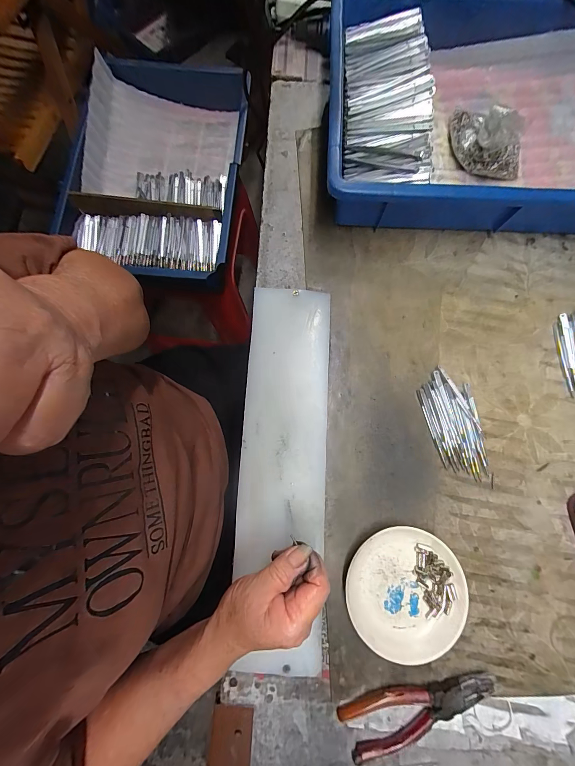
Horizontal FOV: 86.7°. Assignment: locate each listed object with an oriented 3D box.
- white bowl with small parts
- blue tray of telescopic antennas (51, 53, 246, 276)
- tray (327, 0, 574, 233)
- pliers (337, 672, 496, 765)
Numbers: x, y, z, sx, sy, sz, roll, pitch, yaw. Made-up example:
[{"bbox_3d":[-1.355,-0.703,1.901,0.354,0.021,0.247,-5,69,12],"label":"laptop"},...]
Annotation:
[{"bbox_3d":[0.120,0.210,0.309,0.117,0.022,0.111,0,79,1],"label":"white bowl with small parts"},{"bbox_3d":[-0.222,-0.379,0.552,0.268,0.087,0.388,7,79,2],"label":"blue tray of telescopic antennas"},{"bbox_3d":[0.261,-0.327,0.380,0.422,0.094,0.279,2,79,1],"label":"tray"},{"bbox_3d":[0.129,0.320,0.298,0.150,0.013,0.048,-15,79,-2],"label":"pliers"}]

